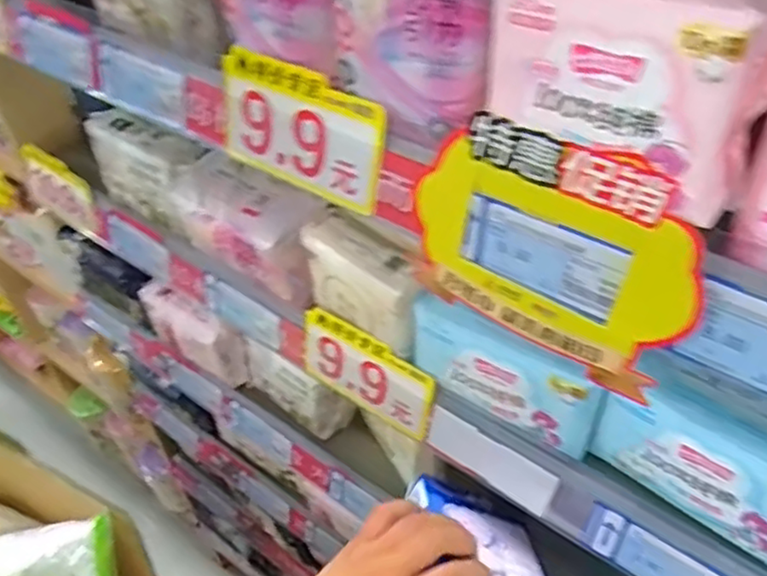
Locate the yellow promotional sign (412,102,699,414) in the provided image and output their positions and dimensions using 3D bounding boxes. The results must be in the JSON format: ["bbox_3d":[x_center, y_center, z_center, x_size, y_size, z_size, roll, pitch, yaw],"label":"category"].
[{"bbox_3d":[0.075,-0.018,0.311,0.132,0.107,0.007,29,42,27],"label":"yellow promotional sign"}]

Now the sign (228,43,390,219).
[{"bbox_3d":[-0.048,-0.090,0.385,0.115,0.068,0.004,28,39,28],"label":"sign"}]

